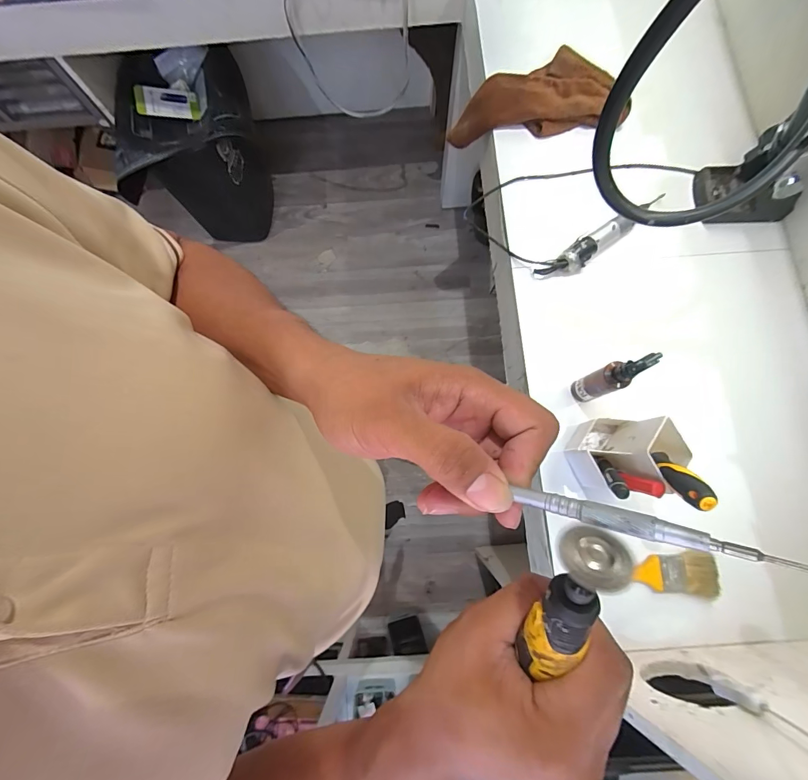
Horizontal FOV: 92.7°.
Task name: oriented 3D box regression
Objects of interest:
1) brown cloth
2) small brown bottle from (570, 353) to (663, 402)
[{"bbox_3d":[0.238,-0.560,0.736,0.307,0.062,0.151,1,78,18],"label":"brown cloth"},{"bbox_3d":[0.284,-0.016,0.538,0.043,0.165,0.039,-24,79,-3],"label":"small brown bottle"}]

